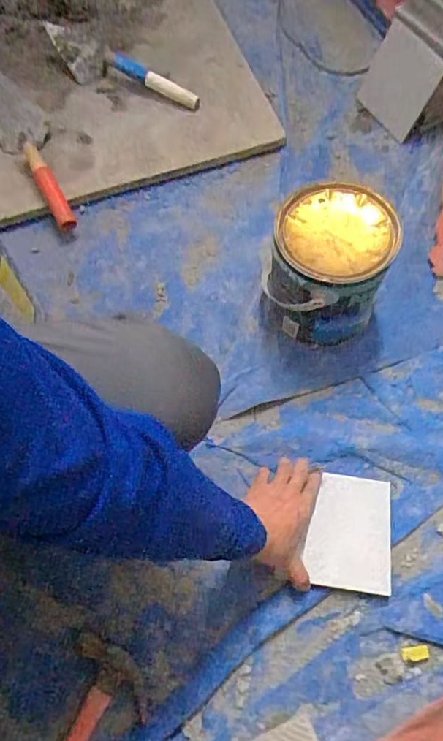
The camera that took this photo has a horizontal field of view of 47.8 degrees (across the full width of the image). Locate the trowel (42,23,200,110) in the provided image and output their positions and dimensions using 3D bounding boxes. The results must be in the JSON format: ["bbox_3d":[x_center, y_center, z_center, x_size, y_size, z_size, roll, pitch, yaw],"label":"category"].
[{"bbox_3d":[-0.214,-0.606,1.014,0.375,0.063,0.102,39,73,18],"label":"trowel"}]

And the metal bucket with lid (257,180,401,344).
[{"bbox_3d":[0.153,-0.146,0.738,0.154,0.188,0.165,-1,66,2],"label":"metal bucket with lid"}]

